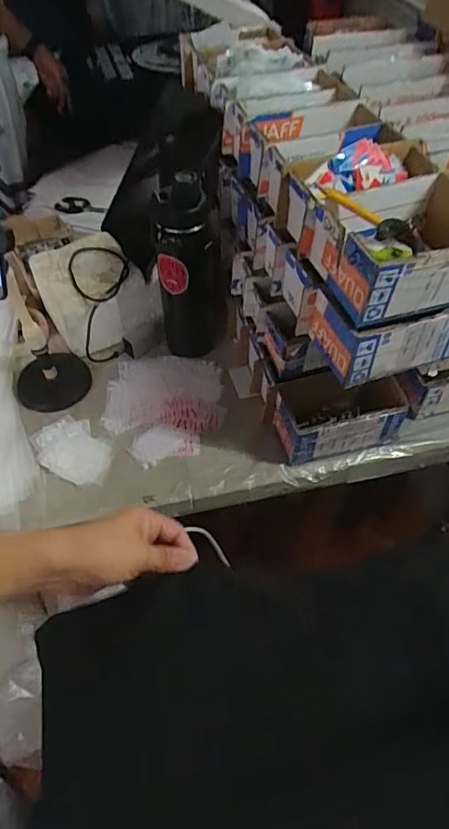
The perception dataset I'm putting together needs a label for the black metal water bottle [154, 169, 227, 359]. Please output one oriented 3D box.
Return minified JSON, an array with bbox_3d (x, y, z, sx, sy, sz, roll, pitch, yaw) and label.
[{"bbox_3d":[-0.045,-0.192,0.733,0.092,0.261,0.088,-1,52,-1],"label":"black metal water bottle"}]

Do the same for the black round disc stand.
[{"bbox_3d":[-0.255,-0.050,0.775,0.107,0.031,0.096,-32,70,-21],"label":"black round disc stand"}]

